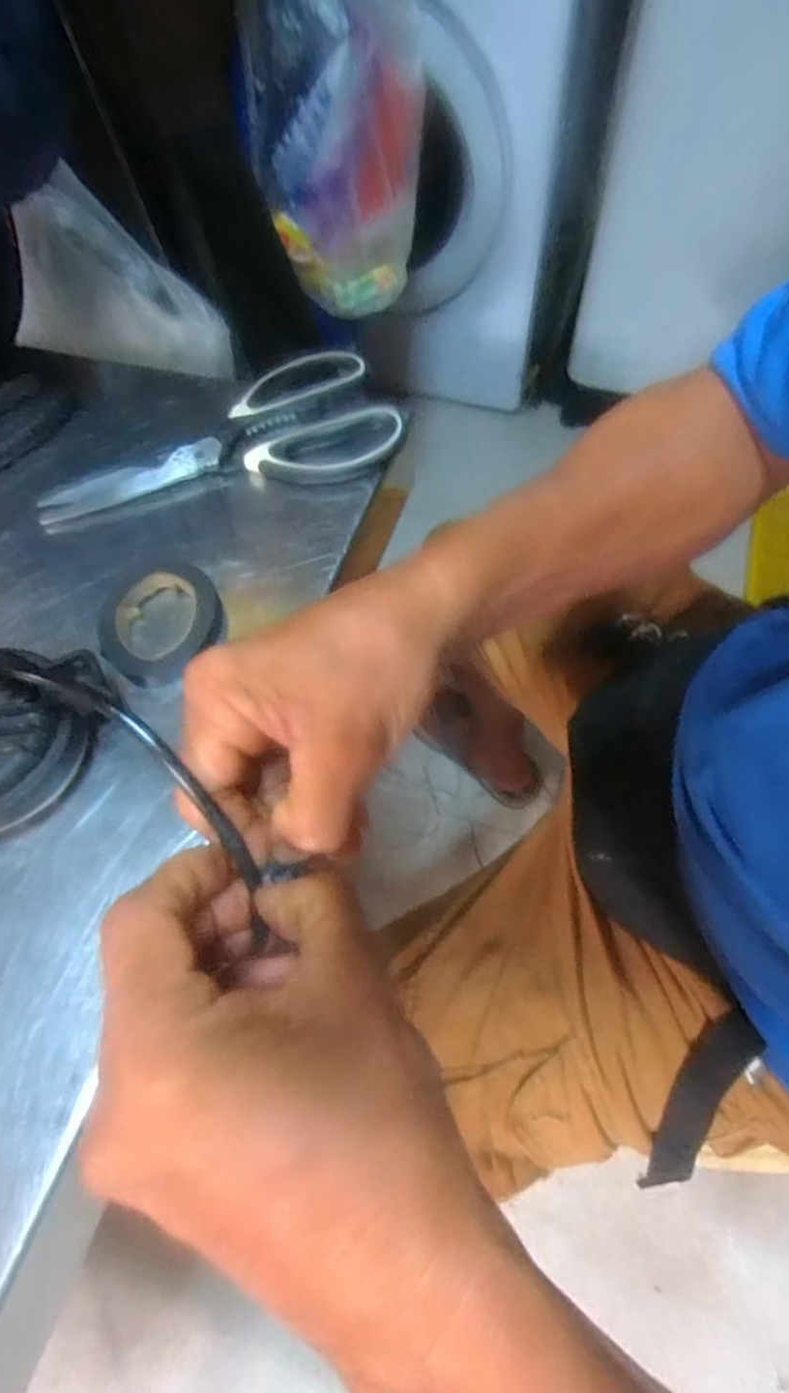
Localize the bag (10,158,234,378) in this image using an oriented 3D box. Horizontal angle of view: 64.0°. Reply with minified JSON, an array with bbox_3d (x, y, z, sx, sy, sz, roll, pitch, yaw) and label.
[{"bbox_3d":[-0.206,-0.299,0.465,0.138,0.105,0.082,-21,63,-8],"label":"bag"}]

